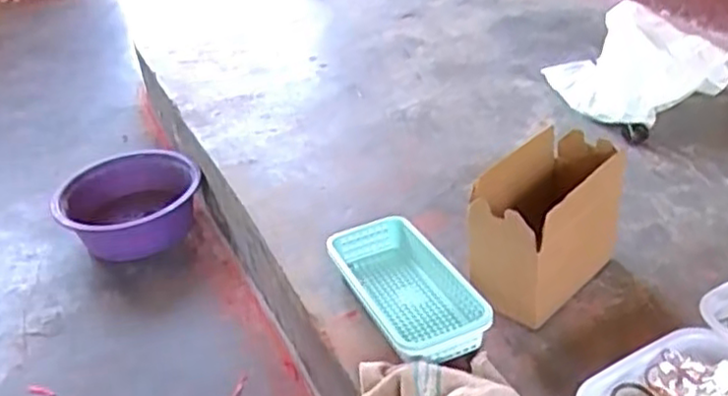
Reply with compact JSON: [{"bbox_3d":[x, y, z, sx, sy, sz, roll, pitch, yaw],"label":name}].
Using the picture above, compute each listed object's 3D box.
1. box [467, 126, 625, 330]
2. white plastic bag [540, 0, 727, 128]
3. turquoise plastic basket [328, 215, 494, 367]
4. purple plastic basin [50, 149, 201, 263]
[{"bbox_3d":[0.235,0.040,0.904,0.207,0.184,0.110,-31,39,-34],"label":"box"},{"bbox_3d":[0.491,-0.255,1.353,0.266,0.132,0.321,-23,35,-25],"label":"white plastic bag"},{"bbox_3d":[0.058,0.116,0.938,0.132,0.066,0.263,-17,33,-17],"label":"turquoise plastic basket"},{"bbox_3d":[-0.481,0.013,1.418,0.296,0.122,0.297,-5,32,3],"label":"purple plastic basin"}]

